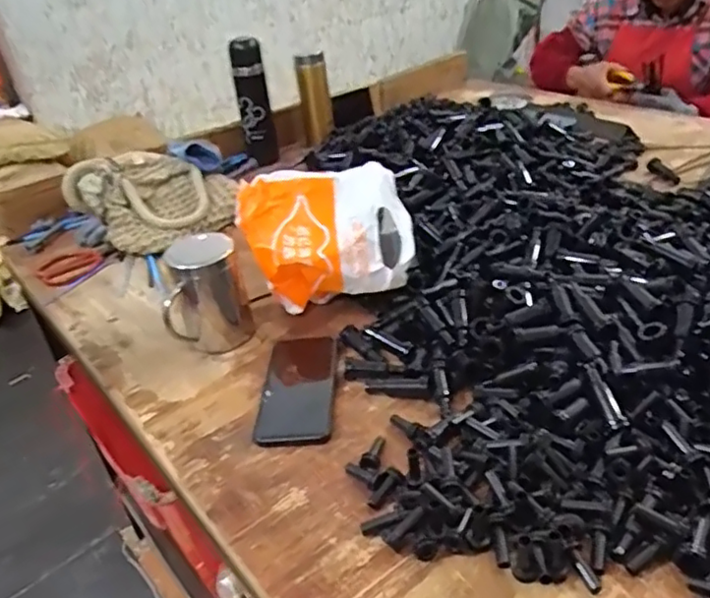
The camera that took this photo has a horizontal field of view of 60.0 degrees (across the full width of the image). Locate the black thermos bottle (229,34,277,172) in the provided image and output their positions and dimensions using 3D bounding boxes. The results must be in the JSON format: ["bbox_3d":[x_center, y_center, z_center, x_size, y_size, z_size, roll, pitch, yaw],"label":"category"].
[{"bbox_3d":[-0.195,-0.374,1.184,0.062,0.232,0.070,-12,33,-7],"label":"black thermos bottle"}]

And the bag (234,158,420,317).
[{"bbox_3d":[-0.034,-0.079,0.739,0.198,0.120,0.121,-5,33,3],"label":"bag"}]

